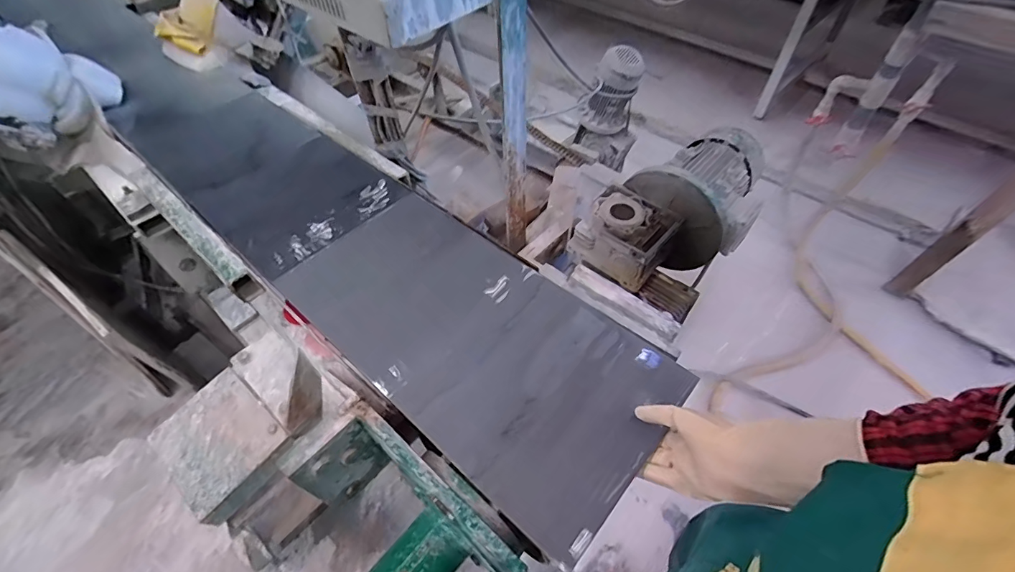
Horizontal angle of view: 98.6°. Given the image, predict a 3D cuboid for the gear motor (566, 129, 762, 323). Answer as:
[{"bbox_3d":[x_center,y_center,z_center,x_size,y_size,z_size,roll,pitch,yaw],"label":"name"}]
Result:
[{"bbox_3d":[0.318,-0.122,0.810,0.381,0.213,0.209,-38,61,-24],"label":"gear motor"}]

